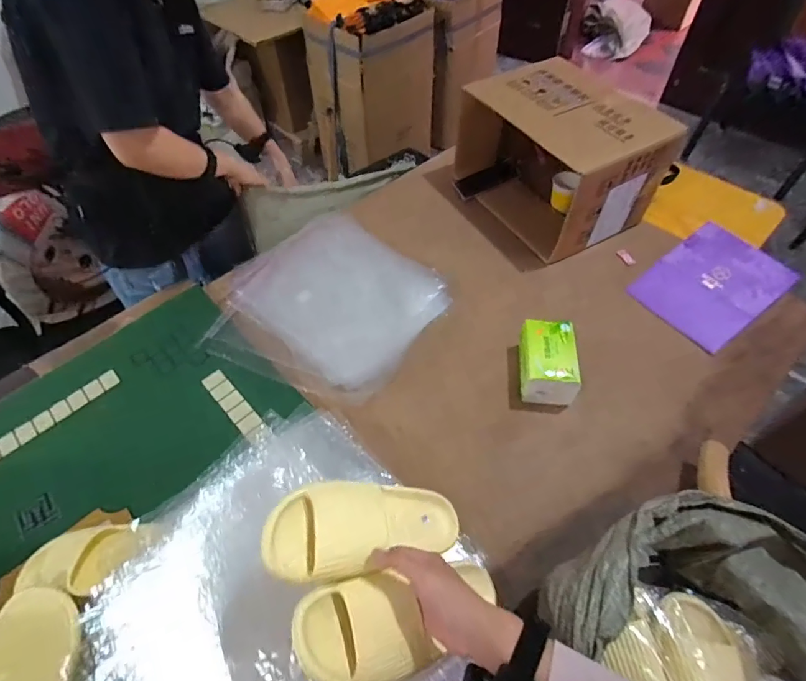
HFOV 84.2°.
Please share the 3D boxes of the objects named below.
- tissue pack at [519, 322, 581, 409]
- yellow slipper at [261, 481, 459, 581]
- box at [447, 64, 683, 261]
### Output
[{"bbox_3d":[0.260,0.041,0.813,0.091,0.087,0.135,2,53,3],"label":"tissue pack"},{"bbox_3d":[-0.032,0.213,0.518,0.241,0.056,0.094,8,45,-36],"label":"yellow slipper"},{"bbox_3d":[0.336,-0.423,1.027,0.256,0.252,0.428,-29,58,-19],"label":"box"}]

